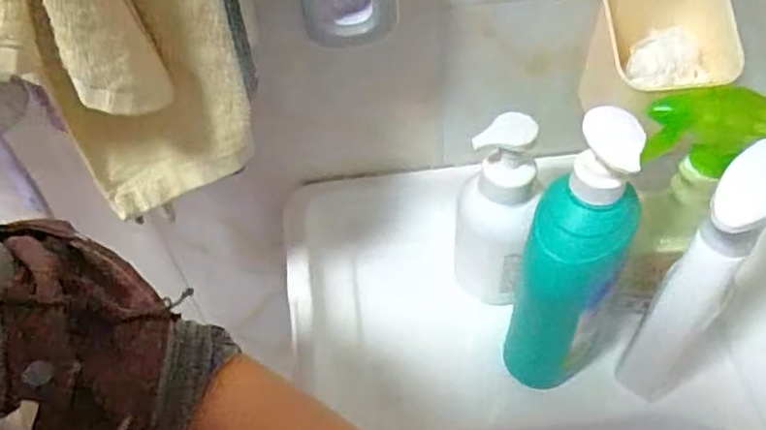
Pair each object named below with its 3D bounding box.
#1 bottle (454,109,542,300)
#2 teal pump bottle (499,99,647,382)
[{"bbox_3d":[0.095,0.005,0.581,0.061,0.195,0.053,3,51,7],"label":"bottle"},{"bbox_3d":[0.140,0.040,0.496,0.085,0.249,0.055,-20,52,-12],"label":"teal pump bottle"}]

